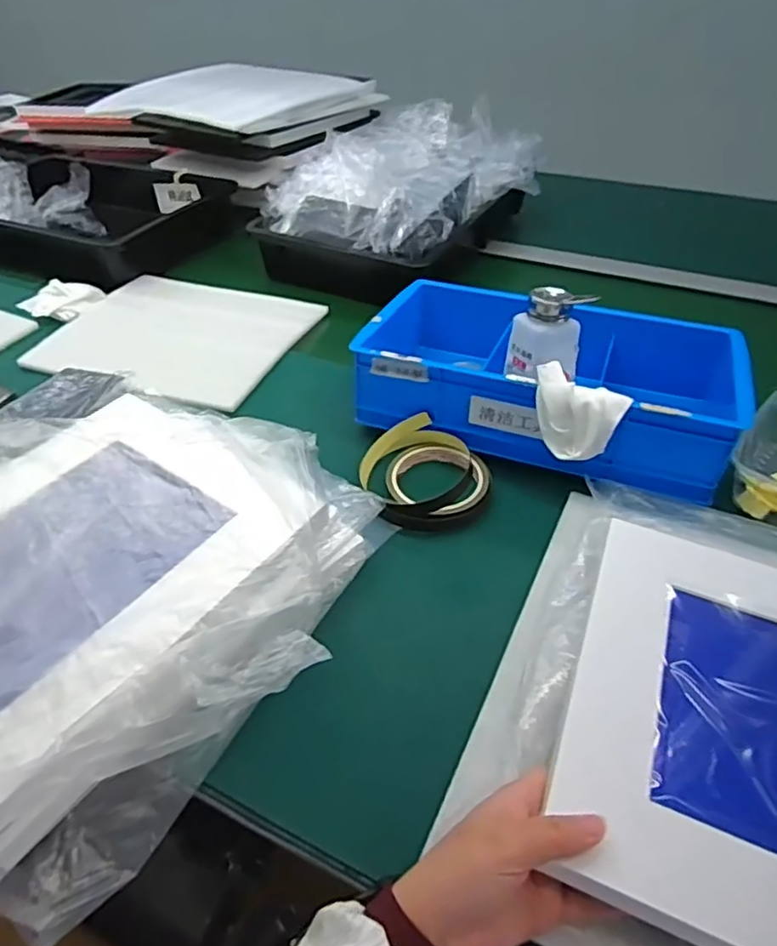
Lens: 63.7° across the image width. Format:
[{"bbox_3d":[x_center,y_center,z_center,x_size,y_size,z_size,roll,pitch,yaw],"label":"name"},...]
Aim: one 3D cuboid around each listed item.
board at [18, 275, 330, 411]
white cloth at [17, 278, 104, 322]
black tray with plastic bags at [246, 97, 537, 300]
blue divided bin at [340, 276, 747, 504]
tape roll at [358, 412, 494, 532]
[{"bbox_3d":[-0.264,-0.174,0.787,0.301,0.014,0.236,12,44,15],"label":"board"},{"bbox_3d":[-0.433,-0.235,0.839,0.101,0.031,0.071,-29,49,-27],"label":"white cloth"},{"bbox_3d":[0.031,-0.421,0.957,0.308,0.144,0.406,20,46,22],"label":"black tray with plastic bags"},{"bbox_3d":[0.163,-0.102,0.640,0.350,0.097,0.237,14,44,16],"label":"blue divided bin"},{"bbox_3d":[0.034,-0.003,0.568,0.112,0.040,0.112,-1,42,1],"label":"tape roll"}]

